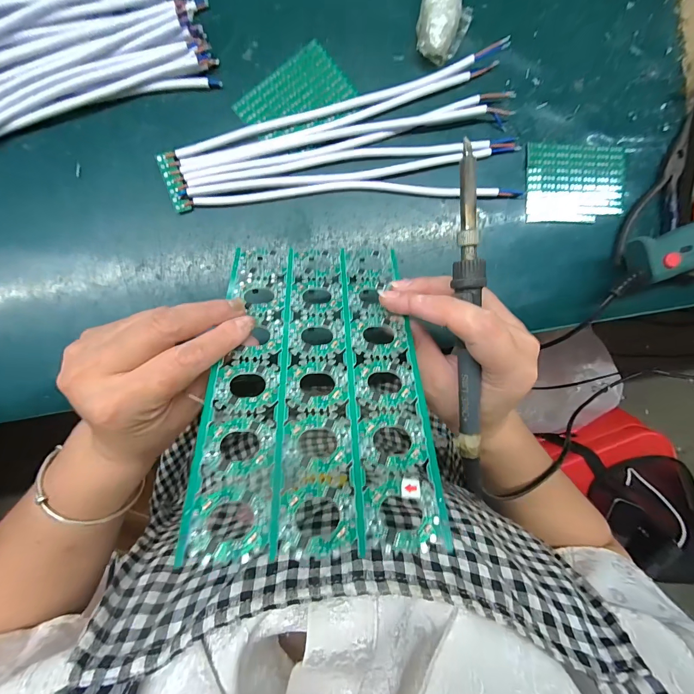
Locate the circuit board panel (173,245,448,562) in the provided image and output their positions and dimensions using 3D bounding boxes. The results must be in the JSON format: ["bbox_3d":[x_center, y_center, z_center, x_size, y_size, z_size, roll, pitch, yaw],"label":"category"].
[{"bbox_3d":[-0.017,0.008,0.200,0.118,0.004,0.196,-1,56,-4],"label":"circuit board panel"}]

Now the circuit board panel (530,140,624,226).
[{"bbox_3d":[0.211,-0.150,0.305,0.092,0.004,0.071,0,92,-4],"label":"circuit board panel"}]

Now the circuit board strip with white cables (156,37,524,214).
[{"bbox_3d":[0.001,-0.161,0.289,0.298,0.011,0.114,-15,93,-3],"label":"circuit board strip with white cables"}]

